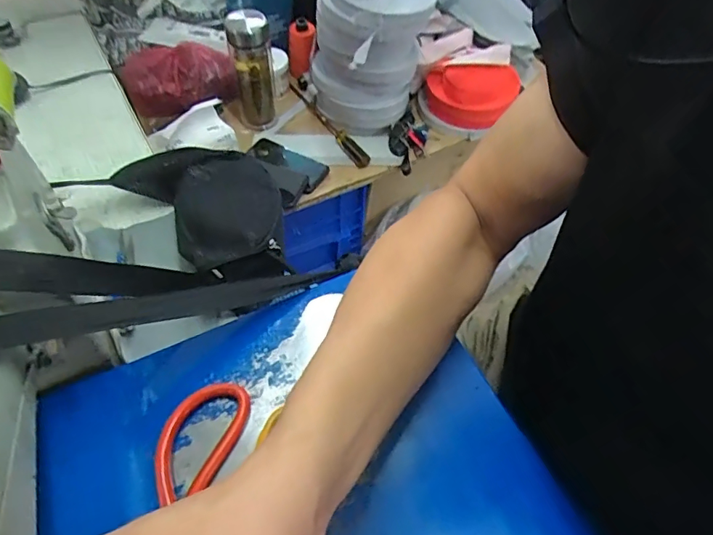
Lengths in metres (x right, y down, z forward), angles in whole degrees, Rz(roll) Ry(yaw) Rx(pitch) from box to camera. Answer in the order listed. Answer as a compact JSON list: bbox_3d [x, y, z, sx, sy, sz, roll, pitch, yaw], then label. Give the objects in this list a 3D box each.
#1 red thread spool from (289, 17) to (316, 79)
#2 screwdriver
[{"bbox_3d":[-0.124,-0.490,1.096,0.053,0.066,0.117,8,91,3],"label":"red thread spool"},{"bbox_3d":[-0.066,-0.314,1.033,0.031,0.035,0.323,-20,47,-16],"label":"screwdriver"}]

